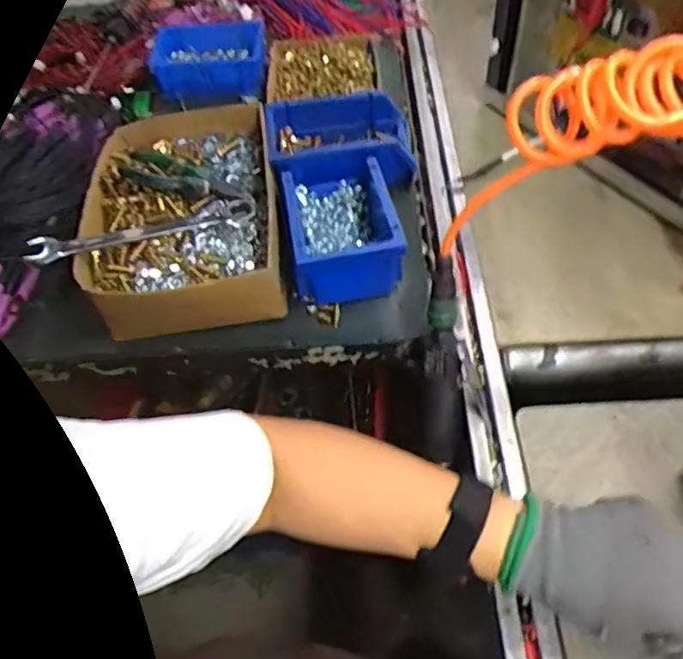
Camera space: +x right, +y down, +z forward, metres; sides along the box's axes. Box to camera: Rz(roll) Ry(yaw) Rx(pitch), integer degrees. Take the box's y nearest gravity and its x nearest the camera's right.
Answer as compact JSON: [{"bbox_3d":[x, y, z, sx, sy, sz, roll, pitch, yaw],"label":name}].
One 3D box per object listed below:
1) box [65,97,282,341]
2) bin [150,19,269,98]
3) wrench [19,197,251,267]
[{"bbox_3d":[-0.165,-0.116,0.635,0.191,0.073,0.242,-8,54,-2],"label":"box"},{"bbox_3d":[-0.175,-0.358,0.819,0.144,0.057,0.113,-6,54,0],"label":"bin"},{"bbox_3d":[-0.189,-0.100,0.595,0.212,0.012,0.036,-15,51,-18],"label":"wrench"}]

